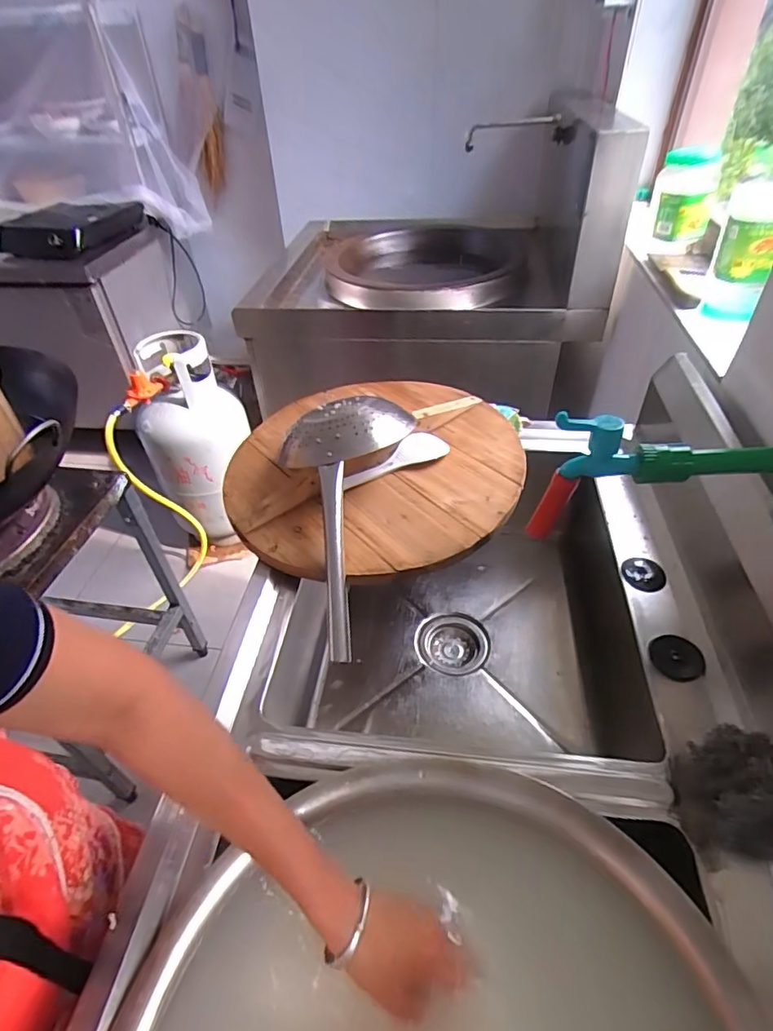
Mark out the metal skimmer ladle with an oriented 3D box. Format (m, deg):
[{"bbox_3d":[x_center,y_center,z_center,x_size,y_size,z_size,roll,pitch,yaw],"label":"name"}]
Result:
[{"bbox_3d":[-0.067,-0.011,0.673,0.188,0.076,0.384,1,60,4],"label":"metal skimmer ladle"}]

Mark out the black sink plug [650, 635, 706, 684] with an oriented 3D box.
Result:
[{"bbox_3d":[0.323,0.159,0.577,0.051,0.007,0.057,-10,39,10],"label":"black sink plug"}]

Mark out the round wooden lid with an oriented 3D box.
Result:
[{"bbox_3d":[-0.013,-0.095,0.779,0.413,0.057,0.445,-3,43,2],"label":"round wooden lid"}]

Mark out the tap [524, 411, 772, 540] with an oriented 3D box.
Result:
[{"bbox_3d":[0.297,-0.042,0.531,0.285,0.121,0.040,-1,43,1],"label":"tap"}]

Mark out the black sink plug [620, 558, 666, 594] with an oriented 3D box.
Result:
[{"bbox_3d":[0.333,0.077,0.674,0.050,0.010,0.053,-1,43,1],"label":"black sink plug"}]

